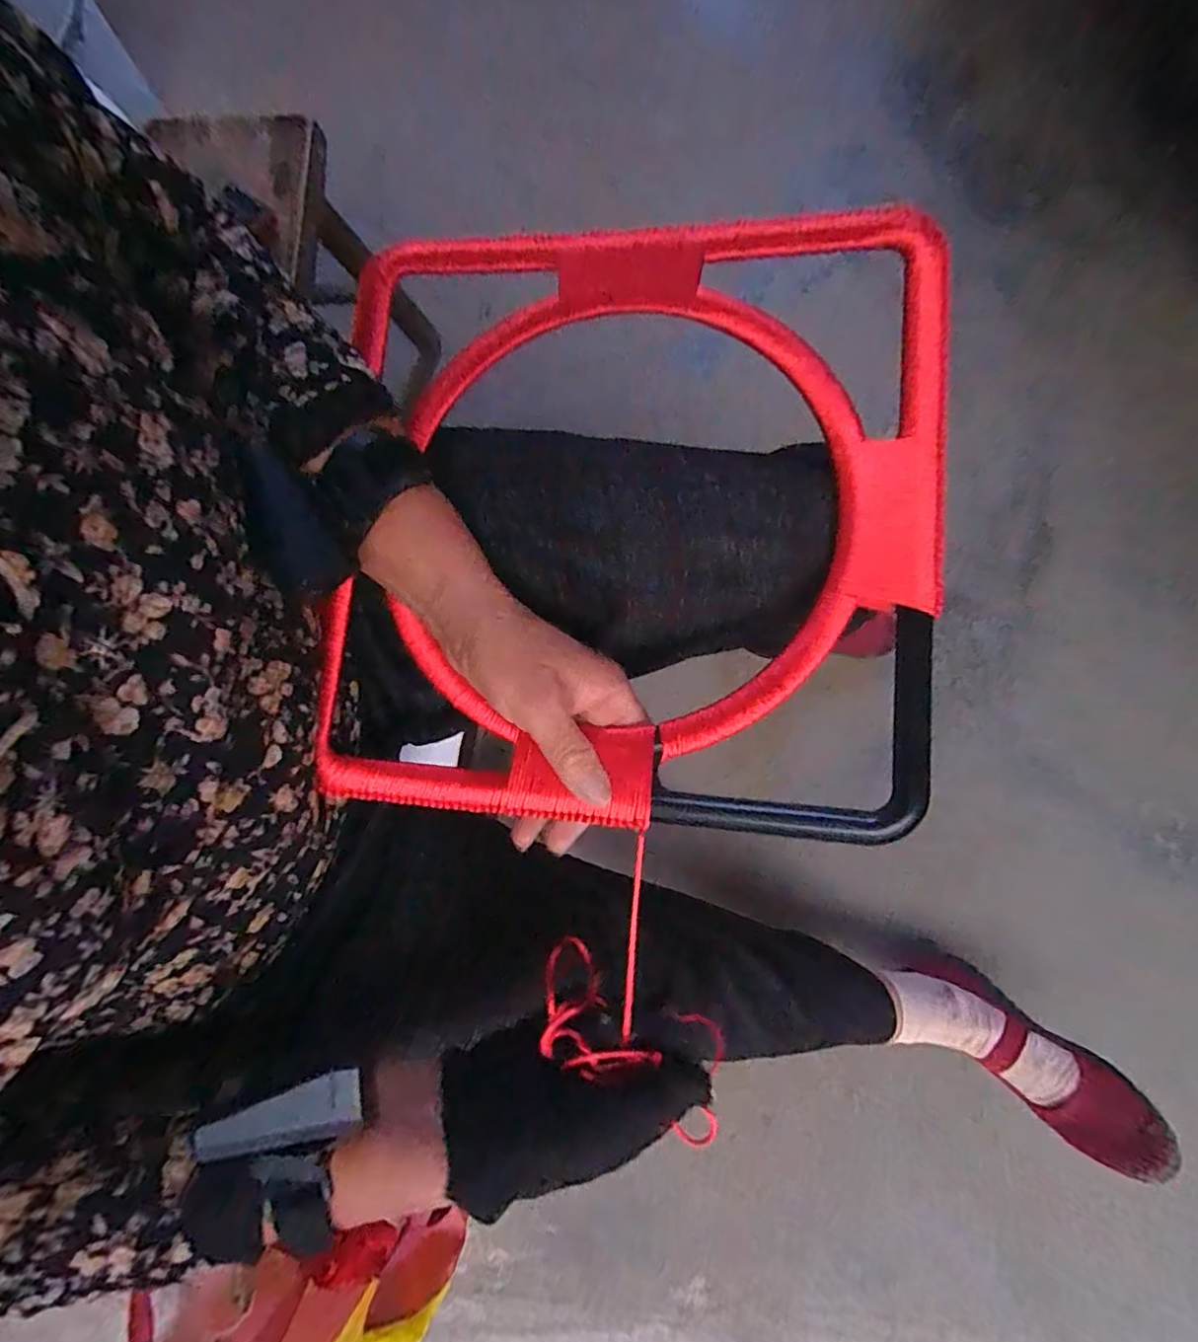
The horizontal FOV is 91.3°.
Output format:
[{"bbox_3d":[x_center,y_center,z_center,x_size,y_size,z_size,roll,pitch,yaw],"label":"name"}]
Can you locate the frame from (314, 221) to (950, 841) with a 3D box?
[{"bbox_3d":[0.007,-0.086,0.322,0.328,0.017,0.339,4,84,11],"label":"frame"}]

